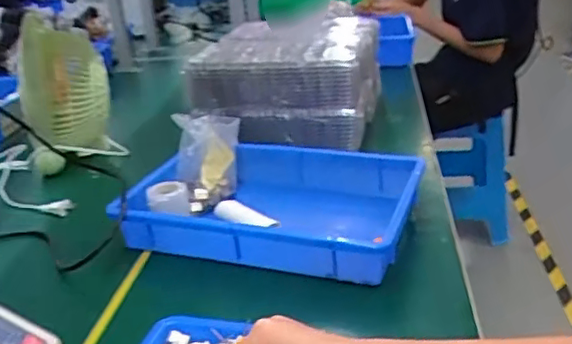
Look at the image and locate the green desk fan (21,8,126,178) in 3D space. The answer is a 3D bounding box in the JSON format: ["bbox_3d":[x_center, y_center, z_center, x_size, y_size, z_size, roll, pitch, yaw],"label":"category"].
[{"bbox_3d":[-0.388,-0.140,1.067,0.147,0.227,0.191,-13,26,-20],"label":"green desk fan"}]

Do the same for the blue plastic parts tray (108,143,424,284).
[{"bbox_3d":[-0.013,0.041,0.813,0.353,0.069,0.254,6,26,20],"label":"blue plastic parts tray"}]

